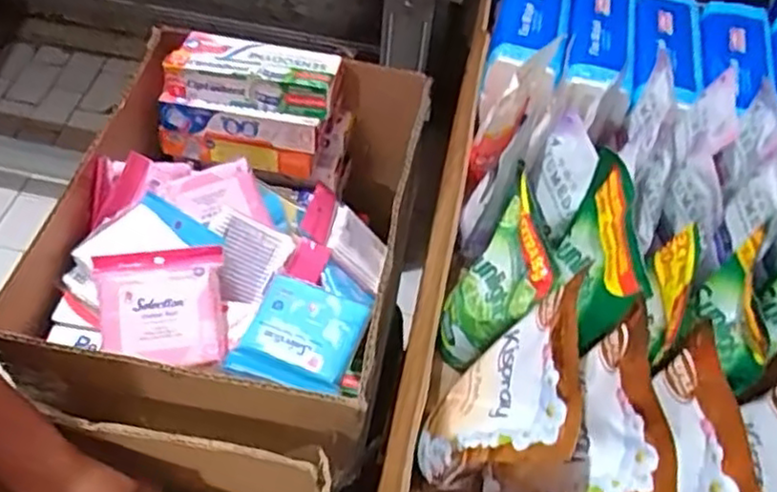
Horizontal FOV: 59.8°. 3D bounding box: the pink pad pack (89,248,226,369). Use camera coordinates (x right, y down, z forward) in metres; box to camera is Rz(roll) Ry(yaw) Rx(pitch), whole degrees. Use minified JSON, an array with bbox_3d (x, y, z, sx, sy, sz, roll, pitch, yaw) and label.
[{"bbox_3d":[-0.189,0.052,0.559,0.100,0.028,0.100,-4,69,-12],"label":"pink pad pack"}]

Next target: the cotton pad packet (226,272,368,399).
[{"bbox_3d":[-0.074,0.076,0.569,0.093,0.015,0.091,17,55,7],"label":"cotton pad packet"}]

